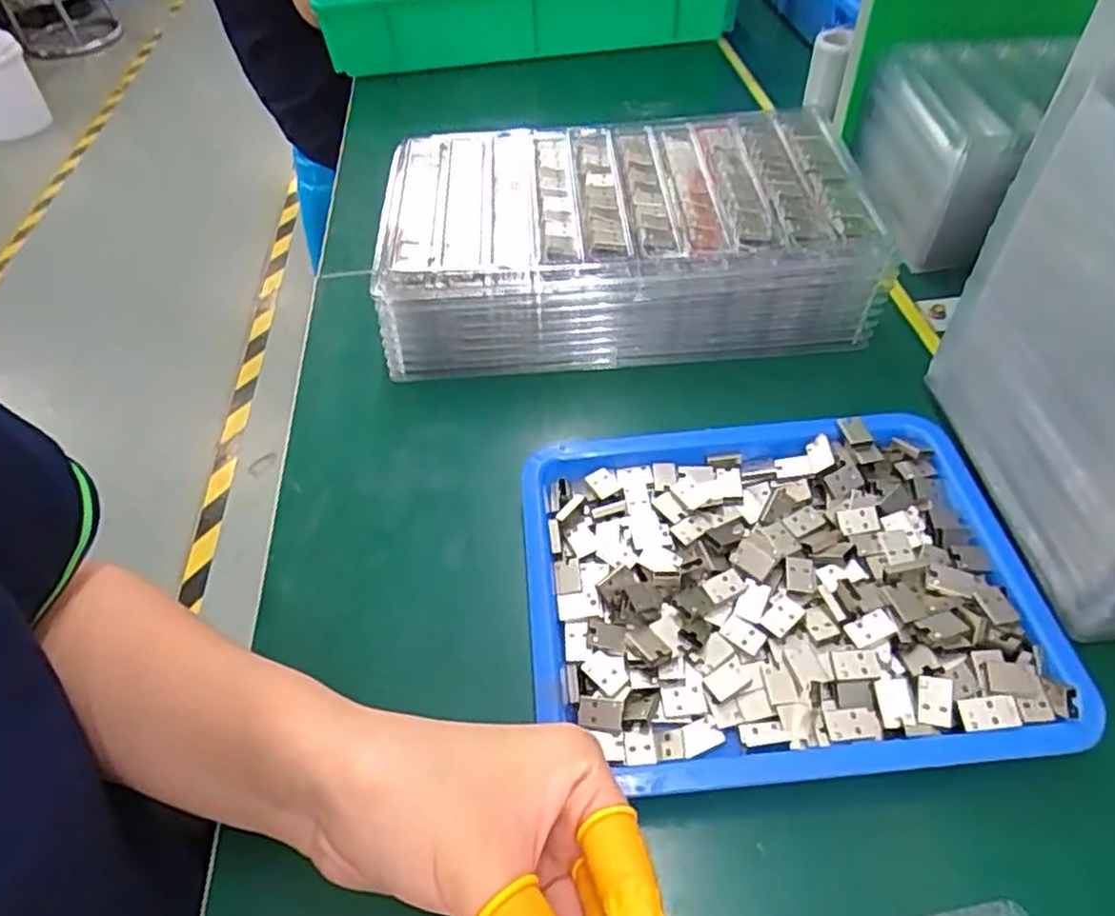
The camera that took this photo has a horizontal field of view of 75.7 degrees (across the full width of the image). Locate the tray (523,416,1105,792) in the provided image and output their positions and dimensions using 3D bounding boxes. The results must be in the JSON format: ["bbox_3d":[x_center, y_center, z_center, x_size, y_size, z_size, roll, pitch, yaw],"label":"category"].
[{"bbox_3d":[0.097,0.056,0.326,0.214,0.023,0.166,-5,49,1],"label":"tray"}]

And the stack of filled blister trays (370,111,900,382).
[{"bbox_3d":[0.039,-0.145,0.472,0.293,0.083,0.162,-4,49,2],"label":"stack of filled blister trays"}]

